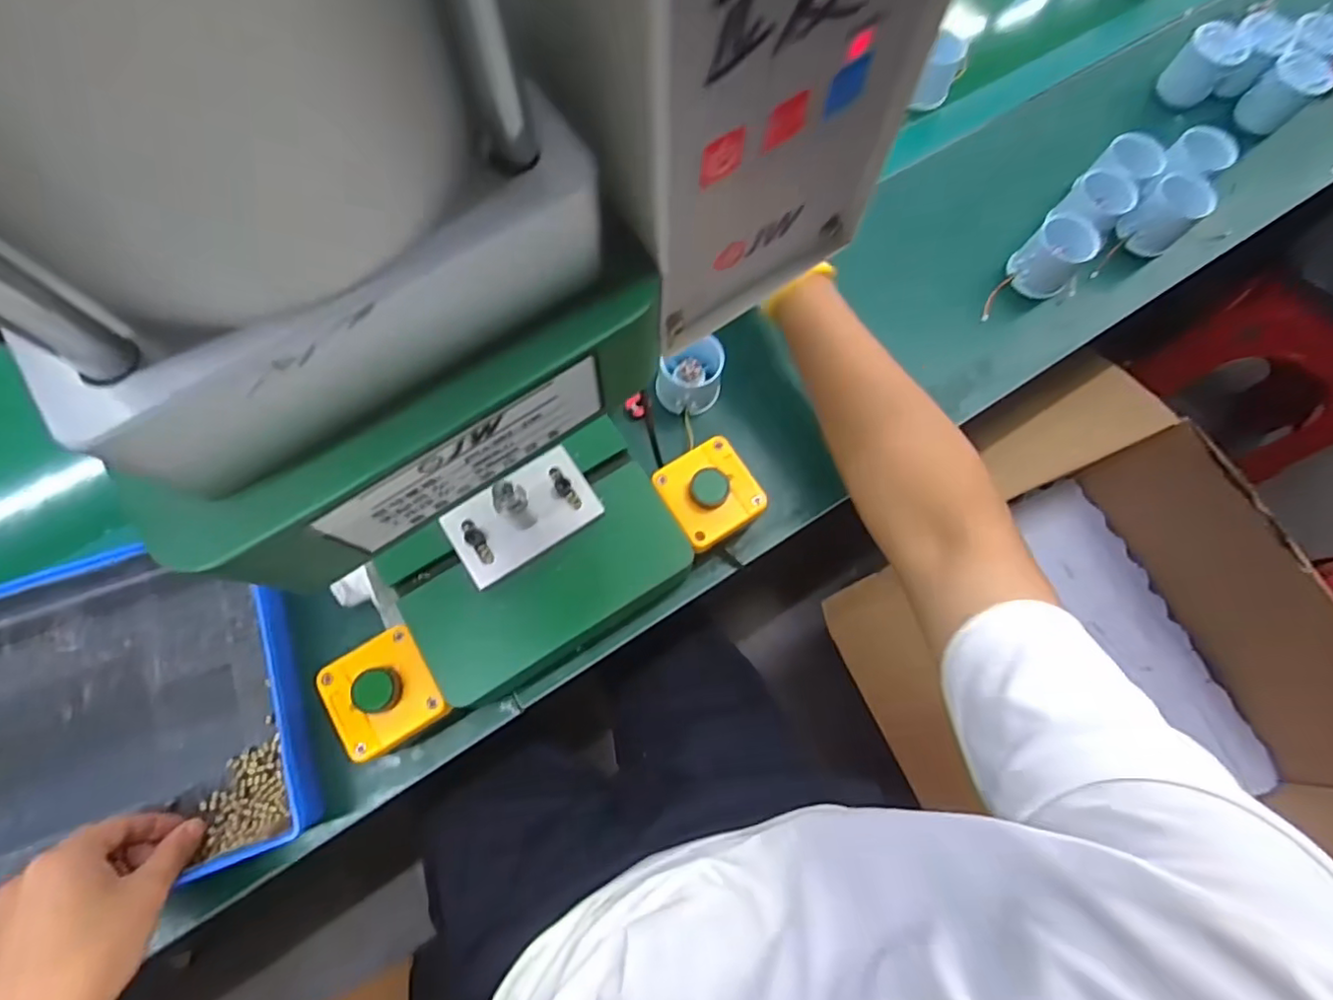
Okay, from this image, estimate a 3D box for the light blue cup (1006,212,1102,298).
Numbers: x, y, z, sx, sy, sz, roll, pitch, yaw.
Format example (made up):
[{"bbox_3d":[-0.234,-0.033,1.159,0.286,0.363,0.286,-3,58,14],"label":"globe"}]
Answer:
[{"bbox_3d":[0.356,-0.224,0.560,0.055,0.055,0.051,42,76,10],"label":"light blue cup"}]

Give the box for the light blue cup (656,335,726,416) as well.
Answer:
[{"bbox_3d":[0.019,-0.101,0.510,0.053,0.064,0.048,8,72,0],"label":"light blue cup"}]

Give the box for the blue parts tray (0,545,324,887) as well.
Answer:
[{"bbox_3d":[-0.427,0.163,0.418,0.323,0.045,0.242,-19,74,-8],"label":"blue parts tray"}]

